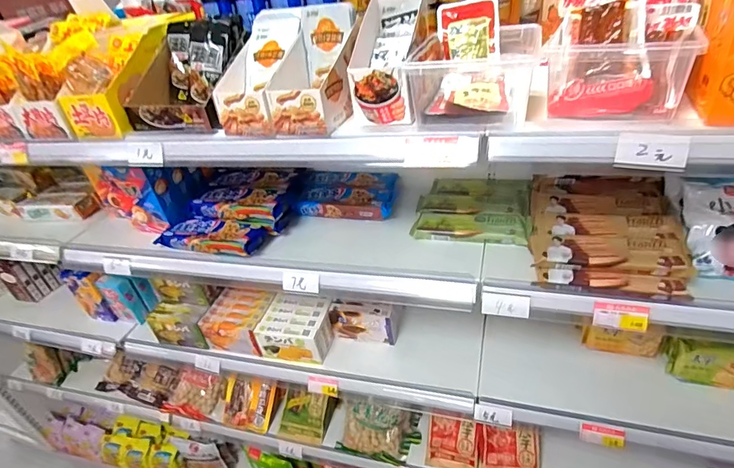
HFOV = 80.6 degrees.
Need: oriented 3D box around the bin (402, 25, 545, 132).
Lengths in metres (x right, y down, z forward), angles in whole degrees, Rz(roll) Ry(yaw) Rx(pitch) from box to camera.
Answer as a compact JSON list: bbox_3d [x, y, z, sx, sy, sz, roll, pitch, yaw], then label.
[{"bbox_3d":[0.151,-0.215,0.592,0.152,0.085,0.194,7,36,21],"label":"bin"}]

